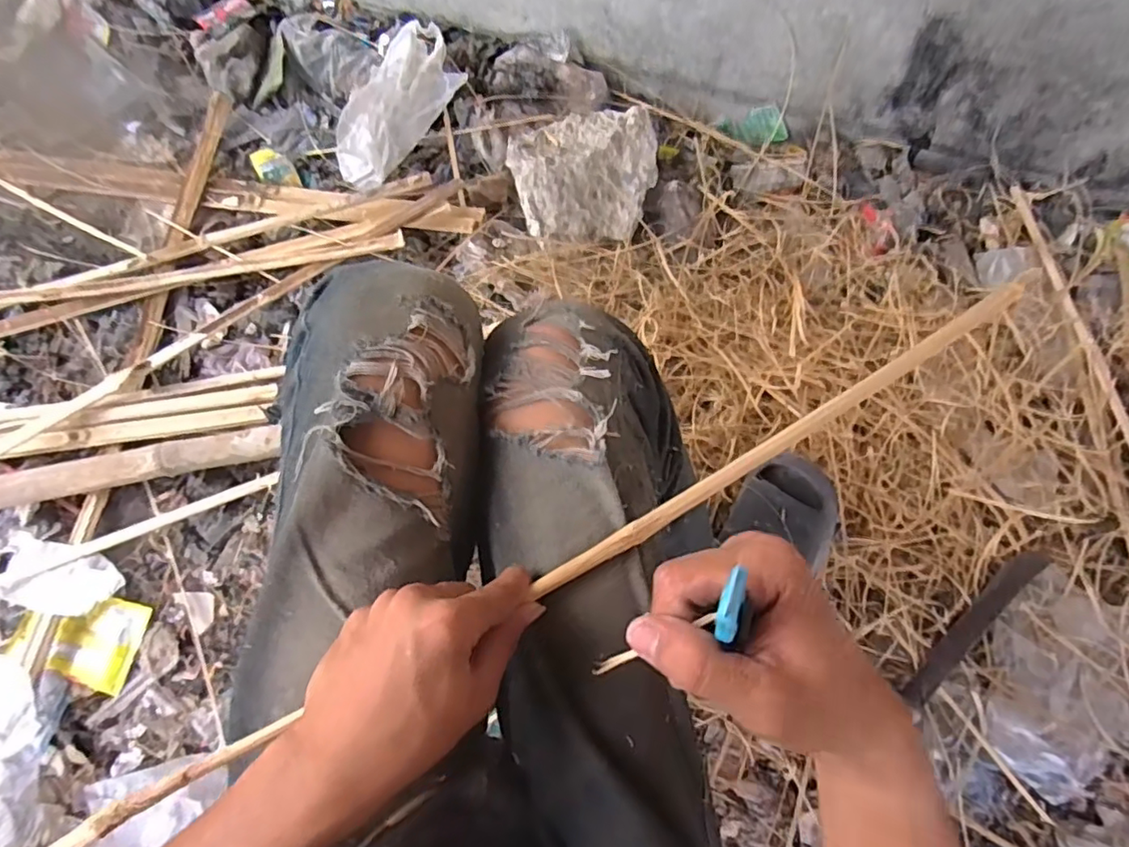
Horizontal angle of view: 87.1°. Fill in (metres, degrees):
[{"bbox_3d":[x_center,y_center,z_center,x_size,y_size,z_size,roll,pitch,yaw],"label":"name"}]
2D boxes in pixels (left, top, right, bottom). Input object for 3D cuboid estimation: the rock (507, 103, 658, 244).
[{"bbox_3d":[0.030,-0.374,0.885,0.209,0.077,0.181,-5,70,-5],"label":"rock"}]

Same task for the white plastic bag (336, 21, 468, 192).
[{"bbox_3d":[-0.258,-0.484,0.902,0.119,0.056,0.260,34,92,9],"label":"white plastic bag"}]

